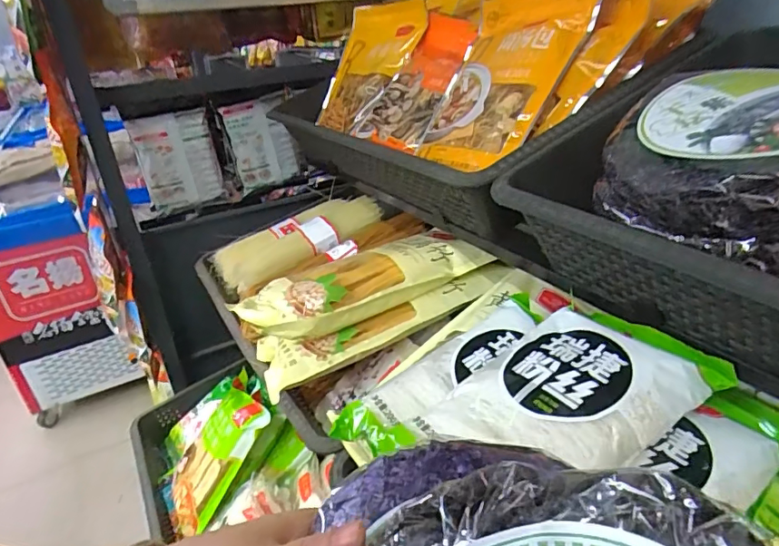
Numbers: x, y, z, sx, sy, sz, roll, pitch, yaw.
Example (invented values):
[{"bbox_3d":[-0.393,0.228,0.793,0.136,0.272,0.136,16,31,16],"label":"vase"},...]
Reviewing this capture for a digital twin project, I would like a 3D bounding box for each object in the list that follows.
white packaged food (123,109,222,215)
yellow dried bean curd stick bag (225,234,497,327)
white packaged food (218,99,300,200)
[{"bbox_3d":[-0.409,-0.216,0.990,0.139,0.171,0.038,-20,31,-27],"label":"white packaged food"},{"bbox_3d":[-0.037,0.007,0.640,0.296,0.041,0.130,-18,30,-24],"label":"yellow dried bean curd stick bag"},{"bbox_3d":[-0.267,-0.253,1.073,0.132,0.200,0.026,-13,28,-15],"label":"white packaged food"}]

